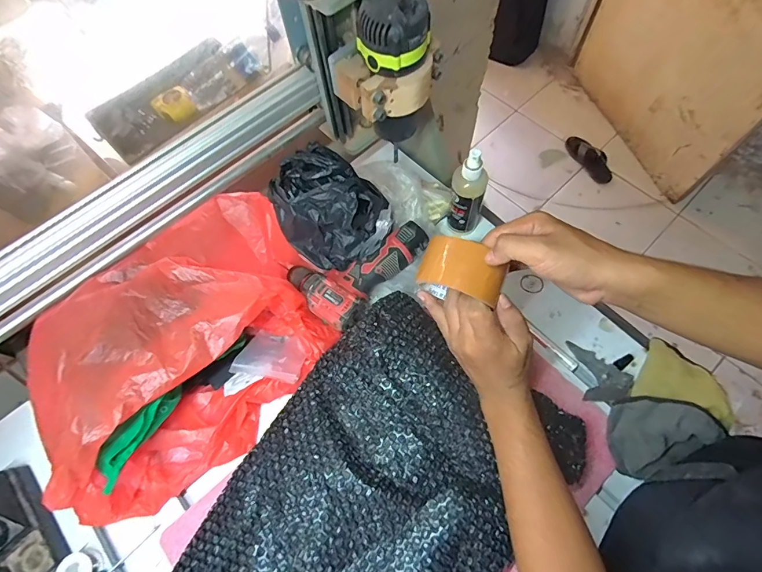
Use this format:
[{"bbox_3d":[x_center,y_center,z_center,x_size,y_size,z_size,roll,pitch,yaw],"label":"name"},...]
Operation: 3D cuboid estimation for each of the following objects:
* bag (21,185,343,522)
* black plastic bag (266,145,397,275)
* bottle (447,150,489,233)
[{"bbox_3d":[-0.262,0.079,0.536,0.282,0.155,0.427,41,75,18],"label":"bag"},{"bbox_3d":[-0.071,-0.117,0.594,0.156,0.123,0.136,-25,68,-7],"label":"black plastic bag"},{"bbox_3d":[0.129,-0.134,0.596,0.053,0.161,0.041,16,69,10],"label":"bottle"}]

